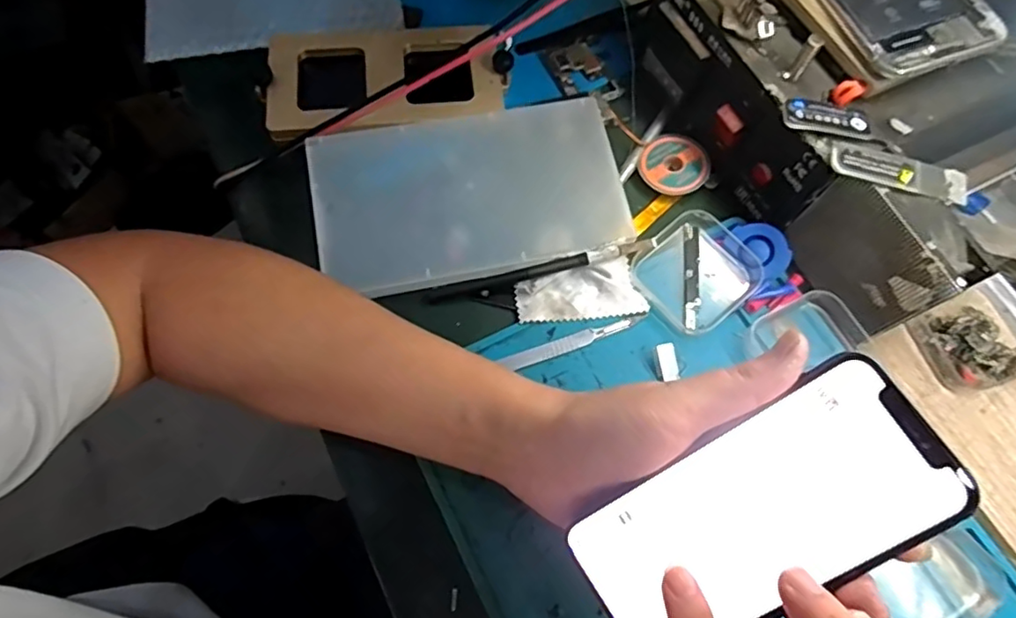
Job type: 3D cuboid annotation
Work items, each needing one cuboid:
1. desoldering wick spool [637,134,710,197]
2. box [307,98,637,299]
[{"bbox_3d":[0.109,-0.095,0.395,0.043,0.010,0.042,1,68,-2],"label":"desoldering wick spool"},{"bbox_3d":[-0.023,-0.070,0.370,0.183,0.019,0.103,-10,68,-6],"label":"box"}]

